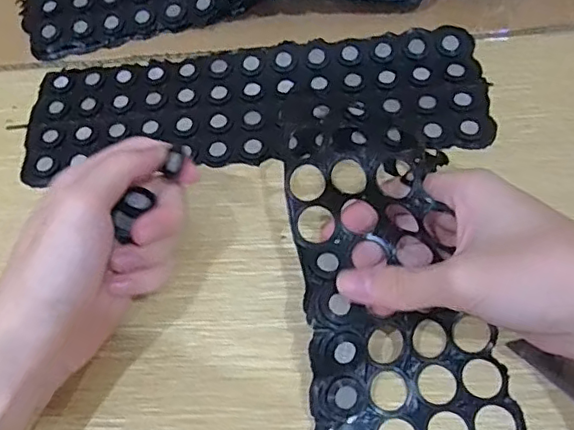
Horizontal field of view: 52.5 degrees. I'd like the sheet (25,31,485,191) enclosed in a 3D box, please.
[{"bbox_3d":[-0.022,-0.074,0.384,0.294,0.009,0.096,-5,60,2],"label":"sheet"}]

